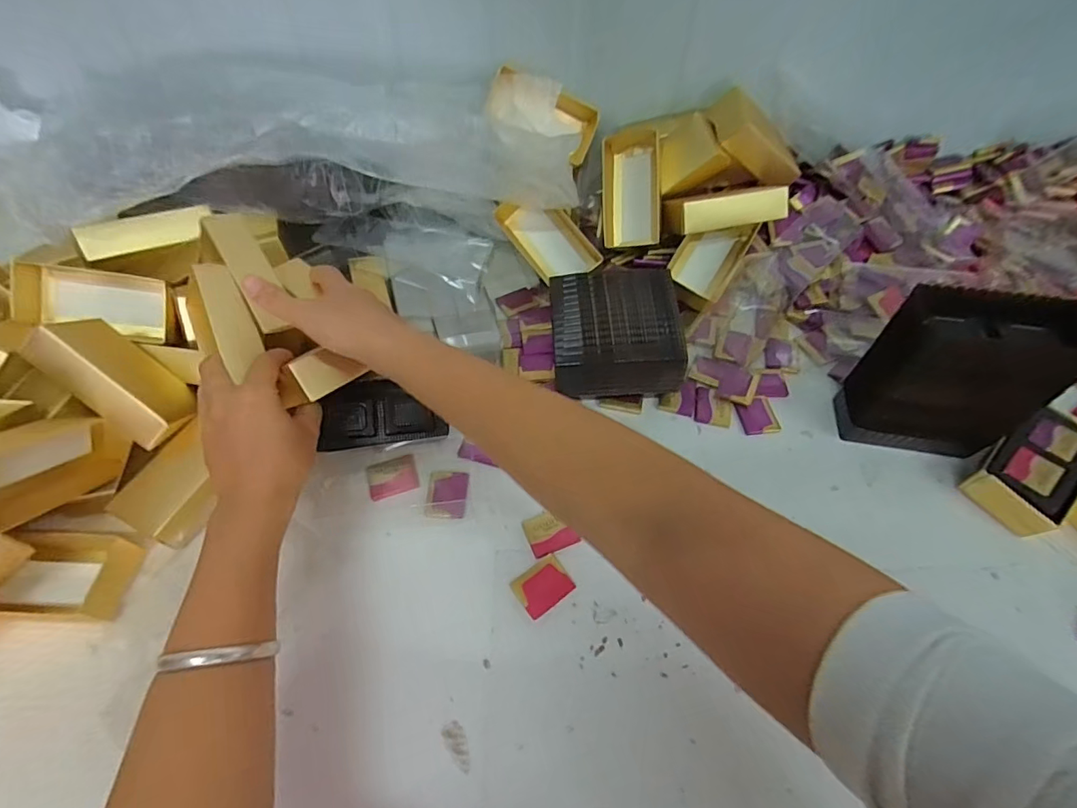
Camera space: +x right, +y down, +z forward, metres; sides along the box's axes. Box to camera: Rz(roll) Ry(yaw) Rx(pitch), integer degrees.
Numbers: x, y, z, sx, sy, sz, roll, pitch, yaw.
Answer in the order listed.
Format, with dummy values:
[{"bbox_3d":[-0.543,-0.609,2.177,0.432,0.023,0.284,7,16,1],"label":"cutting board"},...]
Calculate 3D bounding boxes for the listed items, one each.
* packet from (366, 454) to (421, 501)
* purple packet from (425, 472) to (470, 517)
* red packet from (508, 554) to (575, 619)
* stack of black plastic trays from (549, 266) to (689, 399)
[{"bbox_3d":[-0.125,0.062,0.428,0.040,0.004,0.036,-15,59,-10],"label":"packet"},{"bbox_3d":[-0.076,0.075,0.416,0.032,0.004,0.040,1,57,0],"label":"purple packet"},{"bbox_3d":[0.004,0.136,0.375,0.040,0.004,0.032,-30,63,-19],"label":"red packet"},{"bbox_3d":[0.068,-0.070,0.449,0.109,0.045,0.123,-3,55,-3],"label":"stack of black plastic trays"}]

